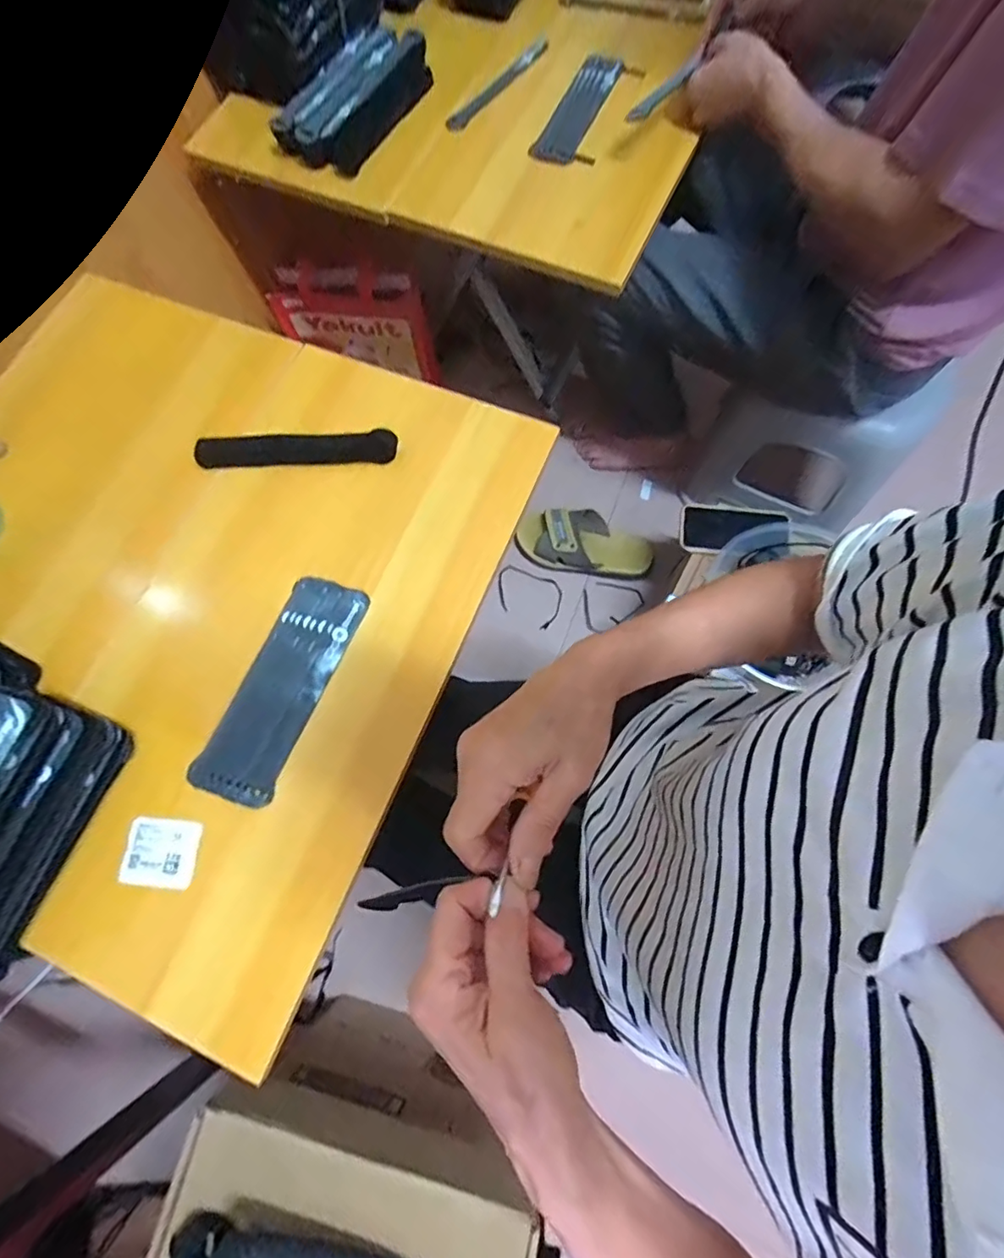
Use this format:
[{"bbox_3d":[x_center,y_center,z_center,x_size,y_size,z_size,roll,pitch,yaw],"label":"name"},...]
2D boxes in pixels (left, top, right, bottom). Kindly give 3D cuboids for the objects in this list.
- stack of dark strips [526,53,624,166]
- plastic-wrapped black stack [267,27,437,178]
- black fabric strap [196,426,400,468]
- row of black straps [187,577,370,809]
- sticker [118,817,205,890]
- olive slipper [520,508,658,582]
[{"bbox_3d":[0.097,-0.641,0.644,0.056,0.024,0.154,27,77,9],"label":"stack of dark strips"},{"bbox_3d":[-0.184,-0.658,0.653,0.111,0.055,0.207,37,79,11],"label":"plastic-wrapped black stack"},{"bbox_3d":[-0.205,-0.178,0.515,0.200,0.016,0.029,-2,74,1],"label":"black fabric strap"},{"bbox_3d":[-0.191,0.048,0.454,0.071,0.009,0.199,22,76,8],"label":"row of black straps"},{"bbox_3d":[-0.276,0.181,0.422,0.060,0.005,0.049,5,70,1],"label":"sticker"},{"bbox_3d":[0.157,-0.167,0.992,0.256,0.050,0.116,11,75,5],"label":"olive slipper"}]

